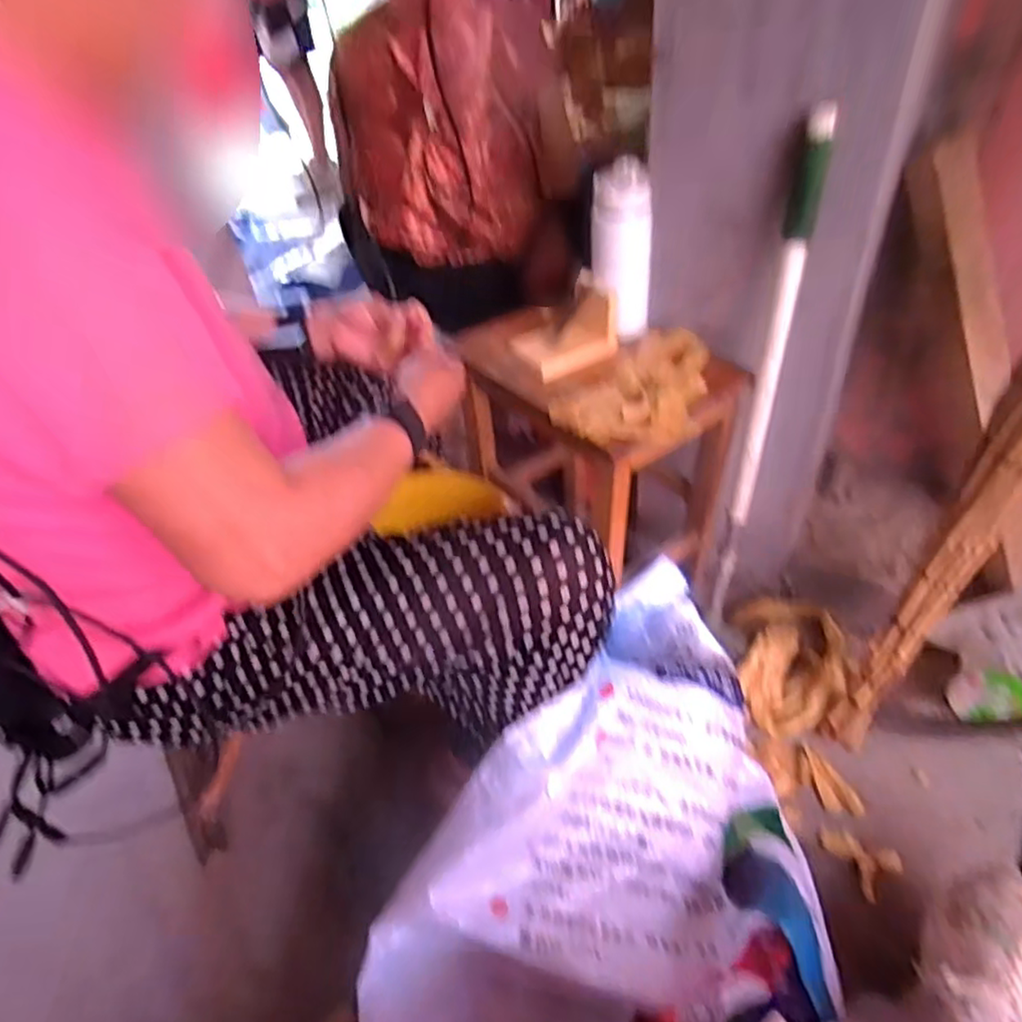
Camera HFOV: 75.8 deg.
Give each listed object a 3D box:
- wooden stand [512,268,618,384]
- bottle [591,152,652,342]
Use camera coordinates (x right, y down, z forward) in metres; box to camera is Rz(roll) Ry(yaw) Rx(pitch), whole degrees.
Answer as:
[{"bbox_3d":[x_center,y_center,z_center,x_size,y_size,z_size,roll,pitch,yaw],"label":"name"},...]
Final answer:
[{"bbox_3d":[0.069,-0.234,0.831,0.123,0.076,0.081,-23,45,-17],"label":"wooden stand"},{"bbox_3d":[0.135,-0.316,0.815,0.072,0.186,0.067,10,45,18],"label":"bottle"}]

